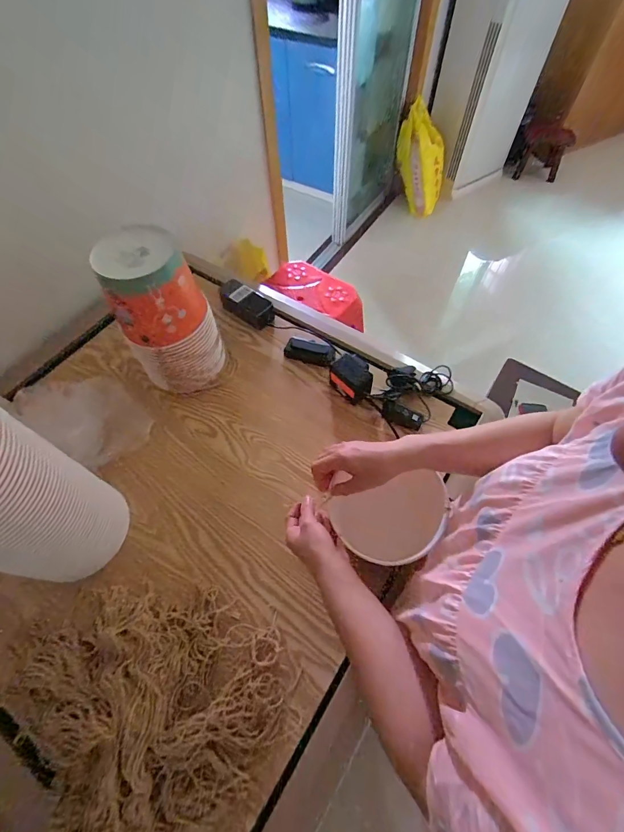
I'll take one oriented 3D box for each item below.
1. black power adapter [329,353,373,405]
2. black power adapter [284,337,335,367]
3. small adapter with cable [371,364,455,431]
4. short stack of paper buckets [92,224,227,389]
[{"bbox_3d":[0.077,-0.070,0.723,0.083,0.074,0.053,37,67,20],"label":"black power adapter"},{"bbox_3d":[-0.004,-0.133,0.782,0.102,0.021,0.047,15,61,10],"label":"black power adapter"},{"bbox_3d":[0.202,-0.054,0.741,0.112,0.034,0.179,35,66,19],"label":"small adapter with cable"},{"bbox_3d":[-0.250,-0.168,0.662,0.145,0.274,0.122,-18,61,-9],"label":"short stack of paper buckets"}]

